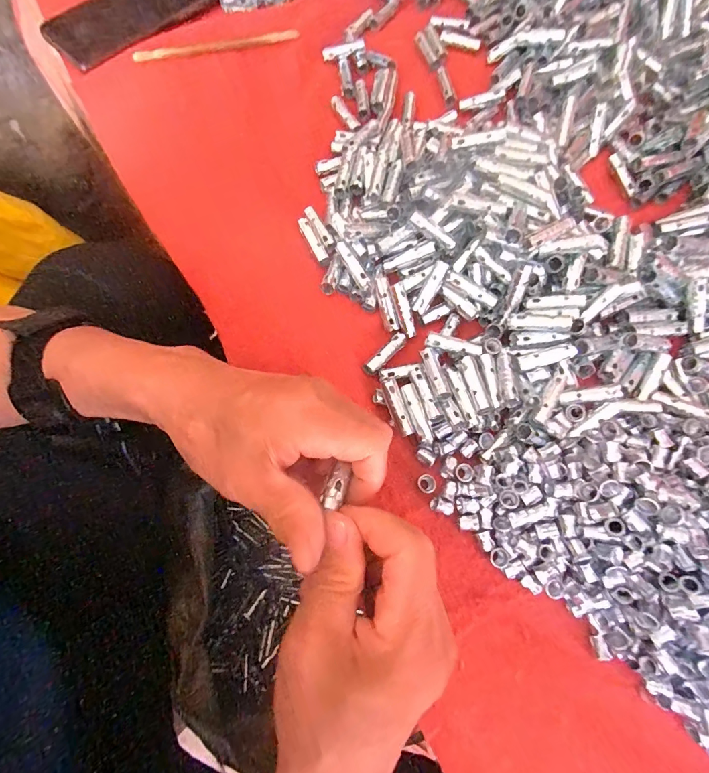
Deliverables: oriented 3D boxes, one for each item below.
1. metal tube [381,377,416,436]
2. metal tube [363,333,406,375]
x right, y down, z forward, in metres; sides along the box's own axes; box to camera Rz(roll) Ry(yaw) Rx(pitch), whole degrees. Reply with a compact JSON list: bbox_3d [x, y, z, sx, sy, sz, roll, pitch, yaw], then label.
[{"bbox_3d":[0.029,0.015,0.261,0.011,0.013,0.038,-20,75,-4],"label":"metal tube"},{"bbox_3d":[0.023,-0.023,0.280,0.009,0.006,0.041,41,67,11],"label":"metal tube"}]

